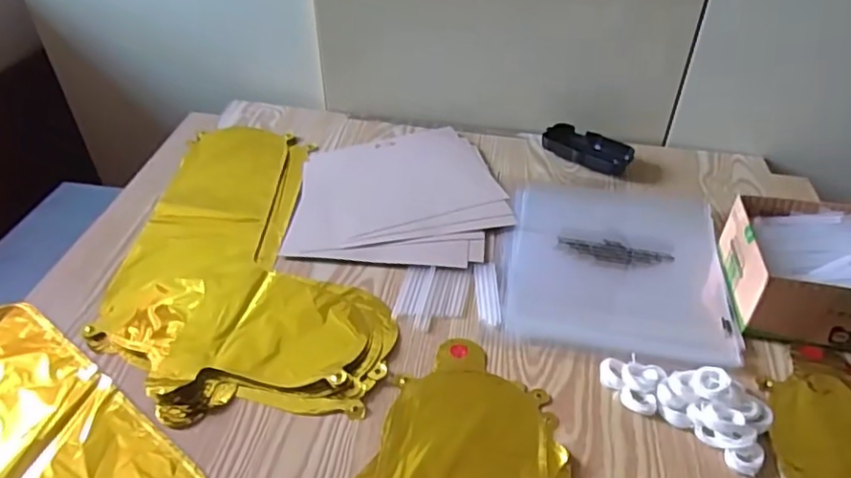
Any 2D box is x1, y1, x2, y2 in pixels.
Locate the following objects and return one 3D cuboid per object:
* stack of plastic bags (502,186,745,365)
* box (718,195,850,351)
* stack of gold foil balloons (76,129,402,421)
[{"bbox_3d":[0.193,0.014,0.613,0.205,0.009,0.249,8,41,10],"label":"stack of plastic bags"},{"bbox_3d":[0.373,0.030,0.535,0.182,0.068,0.128,8,41,9],"label":"box"},{"bbox_3d":[-0.169,-0.002,0.626,0.253,0.011,0.417,-2,41,-2],"label":"stack of gold foil balloons"}]

